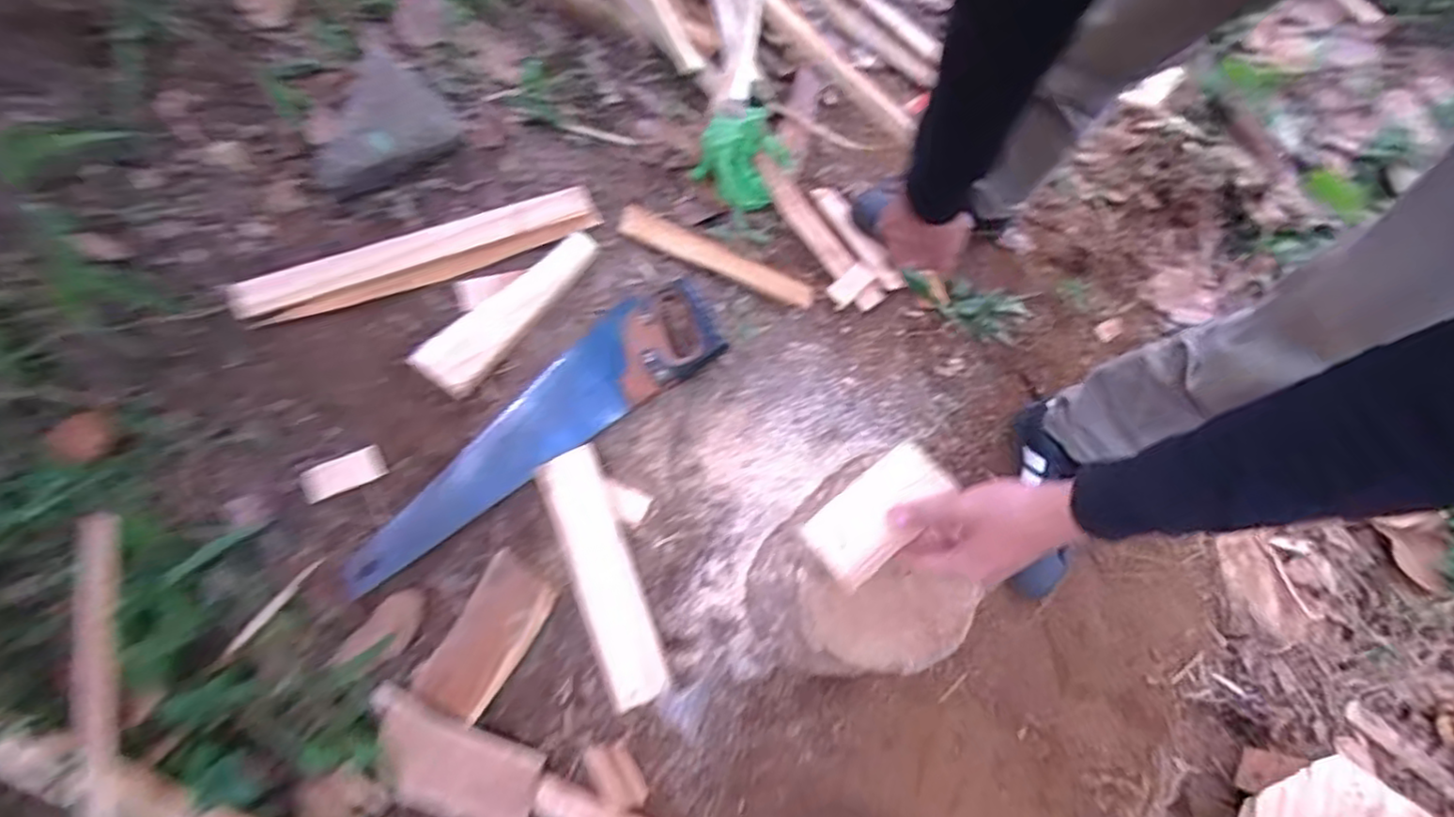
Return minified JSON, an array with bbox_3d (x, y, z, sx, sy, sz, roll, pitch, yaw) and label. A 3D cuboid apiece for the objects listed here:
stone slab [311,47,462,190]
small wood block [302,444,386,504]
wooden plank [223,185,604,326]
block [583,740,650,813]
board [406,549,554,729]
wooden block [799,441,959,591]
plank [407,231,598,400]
[{"bbox_3d":[-0.384,-0.320,0.796,0.123,0.051,0.190,22,67,-26],"label":"stone slab"},{"bbox_3d":[-0.430,0.073,0.776,0.084,0.018,0.040,-25,93,-9],"label":"small wood block"},{"bbox_3d":[-0.348,-0.182,0.815,0.410,0.022,0.060,-23,78,-19],"label":"wooden plank"},{"bbox_3d":[-0.124,0.405,0.771,0.045,0.016,0.074,-28,88,5],"label":"block"},{"bbox_3d":[-0.270,0.260,0.778,0.083,0.019,0.189,35,93,7],"label":"board"},{"bbox_3d":[0.126,0.087,0.574,0.121,0.025,0.064,-38,64,-4],"label":"wooden block"},{"bbox_3d":[-0.251,-0.122,0.815,0.066,0.017,0.250,47,69,-16],"label":"plank"}]

